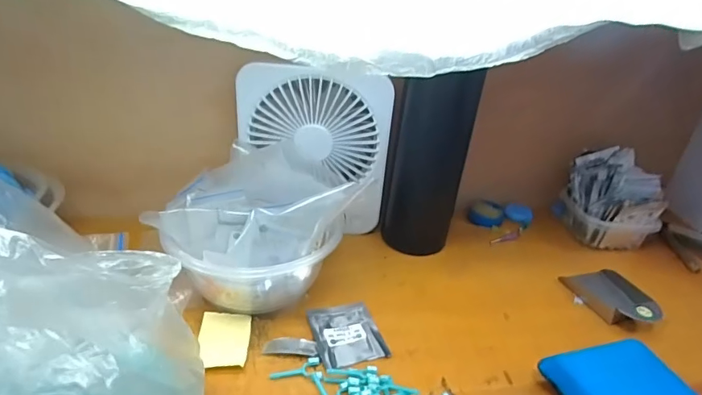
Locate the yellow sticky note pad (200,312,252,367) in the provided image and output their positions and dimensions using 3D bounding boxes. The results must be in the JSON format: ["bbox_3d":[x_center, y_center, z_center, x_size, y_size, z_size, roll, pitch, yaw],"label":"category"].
[{"bbox_3d":[-0.090,0.101,0.330,0.035,0.004,0.049,0,31,-8],"label":"yellow sticky note pad"}]

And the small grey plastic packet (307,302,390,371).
[{"bbox_3d":[-0.003,0.101,0.343,0.050,0.005,0.058,-6,32,-19],"label":"small grey plastic packet"}]

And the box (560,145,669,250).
[{"bbox_3d":[0.264,0.003,0.470,0.073,0.083,0.066,0,31,-8],"label":"box"}]

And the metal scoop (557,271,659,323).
[{"bbox_3d":[0.223,0.081,0.391,0.048,0.019,0.072,-6,32,-18],"label":"metal scoop"}]

